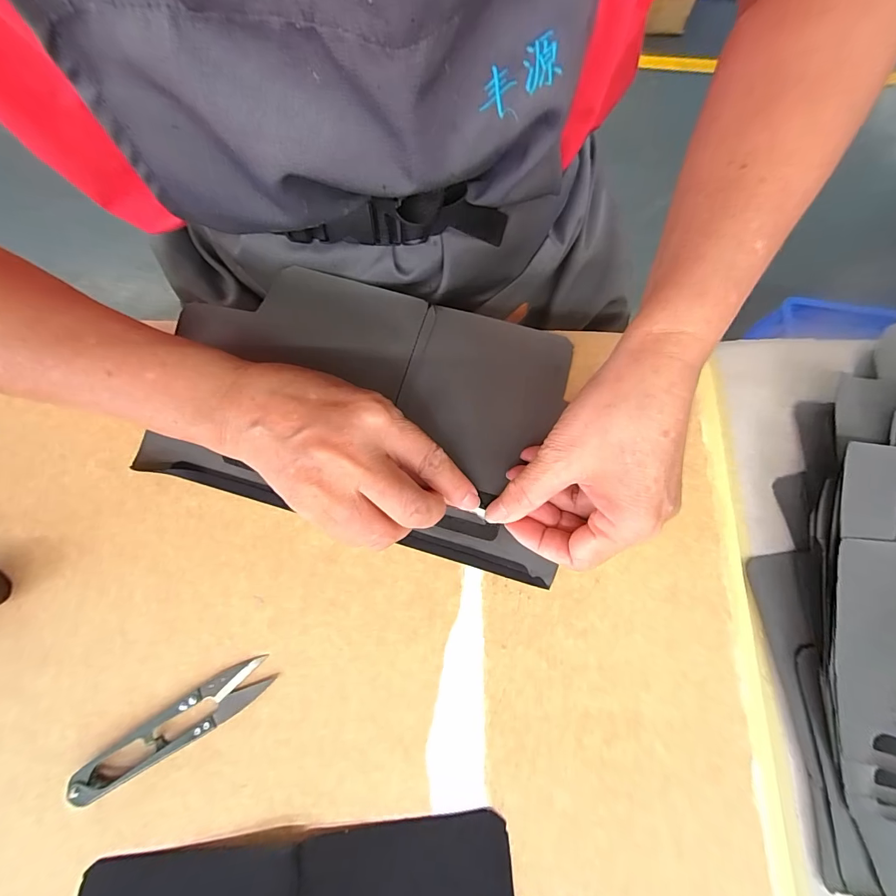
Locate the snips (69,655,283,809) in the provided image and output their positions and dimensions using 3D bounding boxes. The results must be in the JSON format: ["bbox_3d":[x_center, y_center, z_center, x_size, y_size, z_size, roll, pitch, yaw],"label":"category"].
[{"bbox_3d":[-0.145,0.150,0.216,0.102,0.011,0.022,-32,80,-8],"label":"snips"}]

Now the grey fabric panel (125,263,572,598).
[{"bbox_3d":[-0.050,-0.031,0.269,0.258,0.012,0.163,16,78,2],"label":"grey fabric panel"}]

